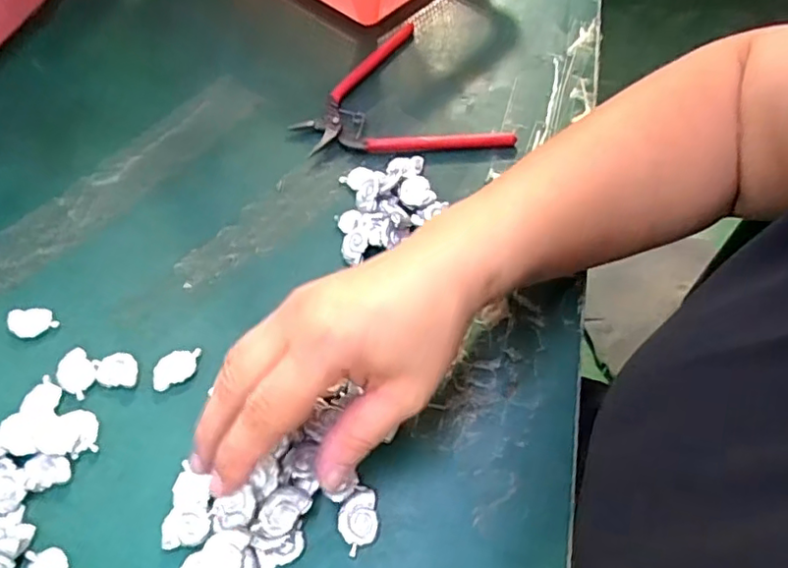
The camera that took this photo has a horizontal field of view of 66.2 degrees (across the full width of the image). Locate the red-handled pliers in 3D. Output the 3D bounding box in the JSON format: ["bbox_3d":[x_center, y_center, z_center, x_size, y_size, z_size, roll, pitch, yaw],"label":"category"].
[{"bbox_3d":[-0.005,-0.122,0.423,0.119,0.011,0.139,-27,61,-14],"label":"red-handled pliers"}]

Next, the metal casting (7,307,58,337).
[{"bbox_3d":[-0.208,0.021,0.347,0.029,0.004,0.019,12,59,9],"label":"metal casting"}]

